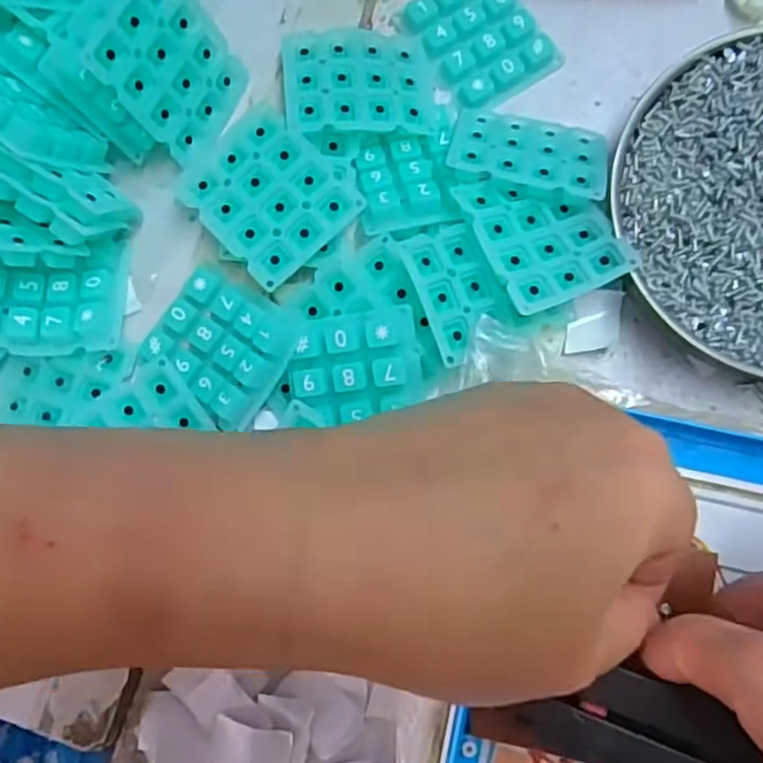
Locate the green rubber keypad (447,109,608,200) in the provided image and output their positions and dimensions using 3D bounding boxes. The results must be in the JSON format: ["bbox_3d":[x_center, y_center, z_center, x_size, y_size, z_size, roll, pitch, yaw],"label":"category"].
[{"bbox_3d":[0.058,-0.091,0.270,0.059,0.004,0.045,14,50,6],"label":"green rubber keypad"}]

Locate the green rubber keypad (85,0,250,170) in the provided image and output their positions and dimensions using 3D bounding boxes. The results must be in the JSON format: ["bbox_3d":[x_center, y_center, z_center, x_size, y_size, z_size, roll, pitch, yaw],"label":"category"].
[{"bbox_3d":[-0.078,-0.118,0.261,0.004,0.059,0.049,23,76,34],"label":"green rubber keypad"}]

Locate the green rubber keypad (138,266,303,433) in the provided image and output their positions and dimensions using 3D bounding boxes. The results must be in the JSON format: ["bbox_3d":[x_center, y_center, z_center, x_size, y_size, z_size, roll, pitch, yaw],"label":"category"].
[{"bbox_3d":[-0.061,-0.014,0.259,0.053,0.012,0.046,32,85,8],"label":"green rubber keypad"}]

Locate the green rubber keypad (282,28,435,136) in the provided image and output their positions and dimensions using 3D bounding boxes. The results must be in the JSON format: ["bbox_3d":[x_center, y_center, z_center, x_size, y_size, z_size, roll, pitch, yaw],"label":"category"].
[{"bbox_3d":[-0.009,-0.121,0.276,0.058,0.004,0.049,-3,72,-10],"label":"green rubber keypad"}]

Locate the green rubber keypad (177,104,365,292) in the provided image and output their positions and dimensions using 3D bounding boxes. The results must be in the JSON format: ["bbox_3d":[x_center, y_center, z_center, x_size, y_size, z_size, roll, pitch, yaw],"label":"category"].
[{"bbox_3d":[-0.044,-0.071,0.262,0.048,0.004,0.058,-45,81,-4],"label":"green rubber keypad"}]

